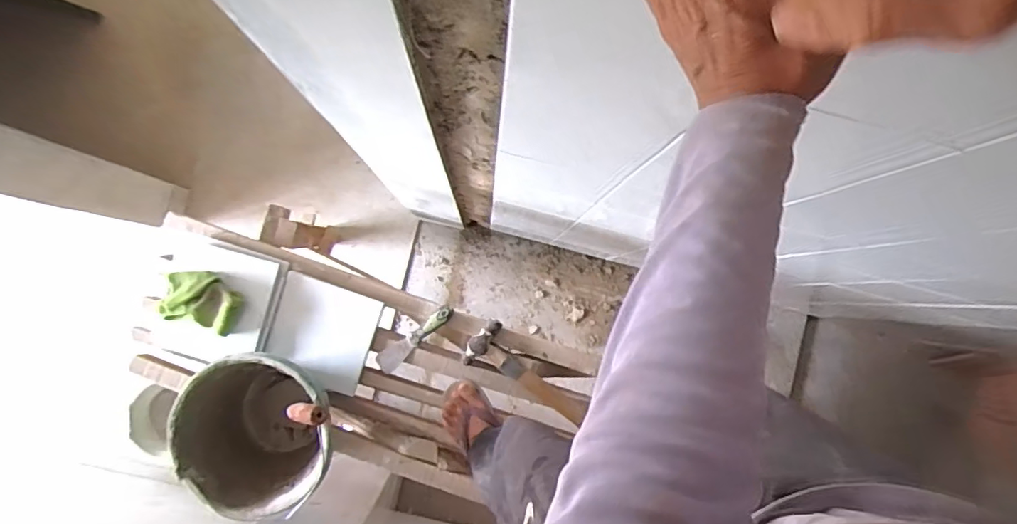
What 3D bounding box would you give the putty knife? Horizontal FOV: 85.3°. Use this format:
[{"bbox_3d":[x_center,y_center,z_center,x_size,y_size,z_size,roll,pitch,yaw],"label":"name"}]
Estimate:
[{"bbox_3d":[-0.187,0.157,1.118,0.186,0.023,0.042,-38,88,-3],"label":"putty knife"}]

